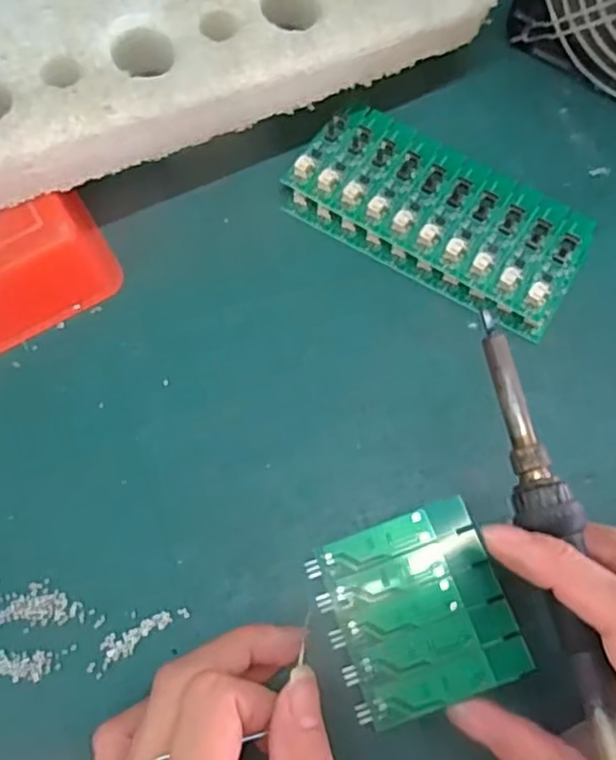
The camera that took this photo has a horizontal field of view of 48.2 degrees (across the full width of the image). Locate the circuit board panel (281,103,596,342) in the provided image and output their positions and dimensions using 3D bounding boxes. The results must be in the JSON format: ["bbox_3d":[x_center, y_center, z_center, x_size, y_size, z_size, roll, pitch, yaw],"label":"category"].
[{"bbox_3d":[0.062,-0.080,0.329,0.139,0.017,0.067,31,72,11],"label":"circuit board panel"}]

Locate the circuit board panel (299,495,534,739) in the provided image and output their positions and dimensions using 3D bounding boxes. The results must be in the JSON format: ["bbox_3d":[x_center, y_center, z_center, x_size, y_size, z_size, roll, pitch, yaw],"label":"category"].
[{"bbox_3d":[0.041,0.088,0.264,0.066,0.011,0.069,-19,71,-6],"label":"circuit board panel"}]

